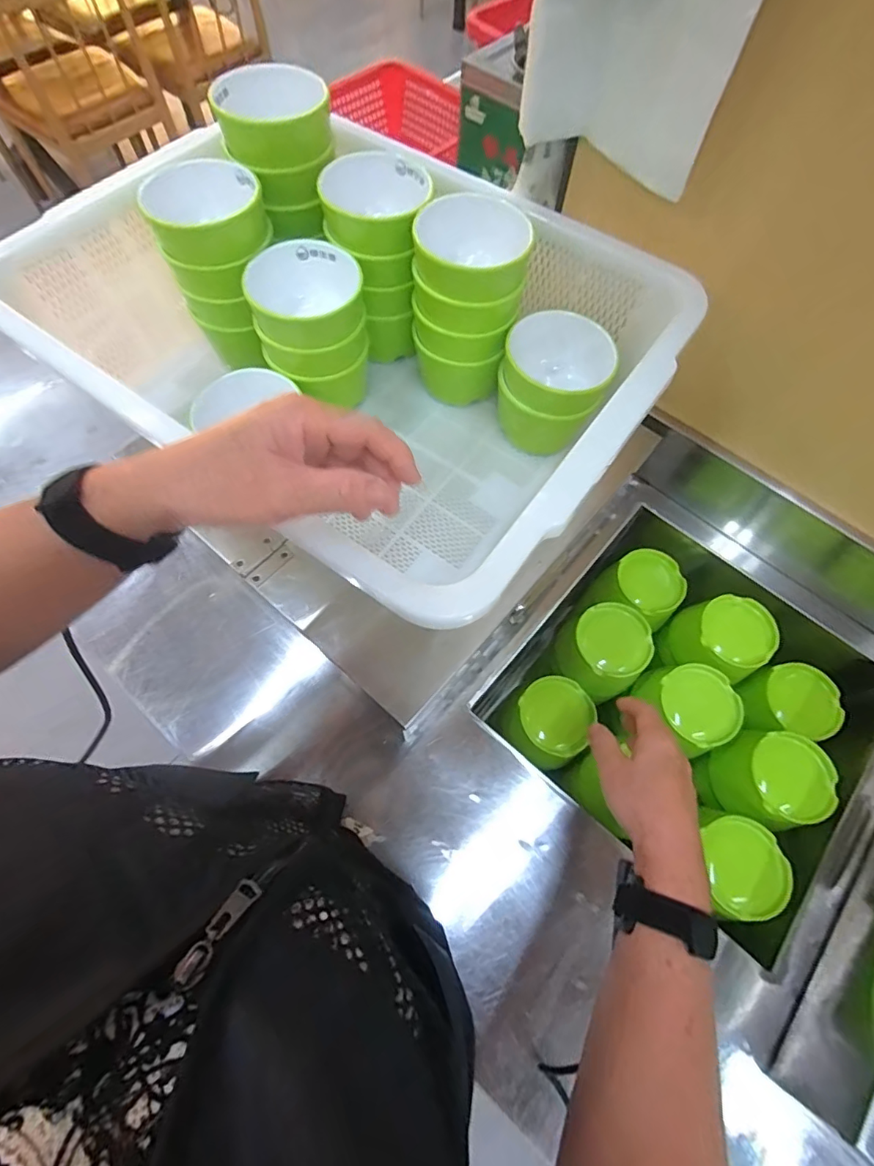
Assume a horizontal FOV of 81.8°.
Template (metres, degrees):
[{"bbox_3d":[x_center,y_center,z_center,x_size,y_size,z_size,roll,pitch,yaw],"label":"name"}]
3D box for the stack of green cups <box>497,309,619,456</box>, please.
[{"bbox_3d":[0.113,-0.203,0.528,0.093,0.103,0.099,16,67,6],"label":"stack of green cups"}]

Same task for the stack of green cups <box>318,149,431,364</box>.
[{"bbox_3d":[-0.058,-0.336,0.544,0.099,0.166,0.096,-12,67,-6],"label":"stack of green cups"}]

